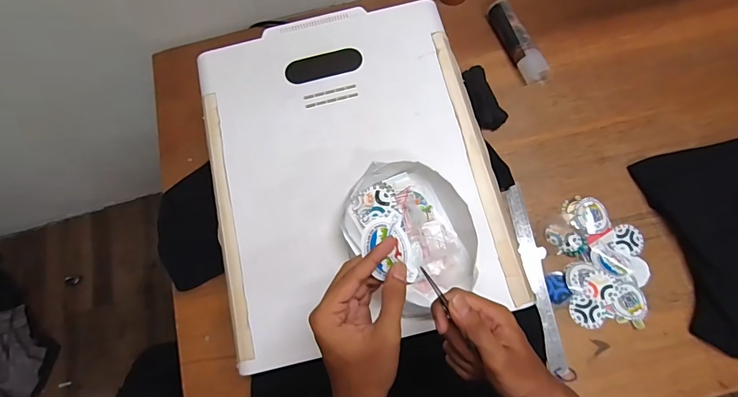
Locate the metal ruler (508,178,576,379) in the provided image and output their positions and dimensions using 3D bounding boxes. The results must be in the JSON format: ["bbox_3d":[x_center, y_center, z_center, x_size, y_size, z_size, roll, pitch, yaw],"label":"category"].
[{"bbox_3d":[0.285,0.133,0.690,0.032,0.006,0.323,-10,73,2],"label":"metal ruler"}]

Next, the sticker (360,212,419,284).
[{"bbox_3d":[0.017,0.049,0.369,0.043,0.006,0.062,-16,87,-7],"label":"sticker"}]

